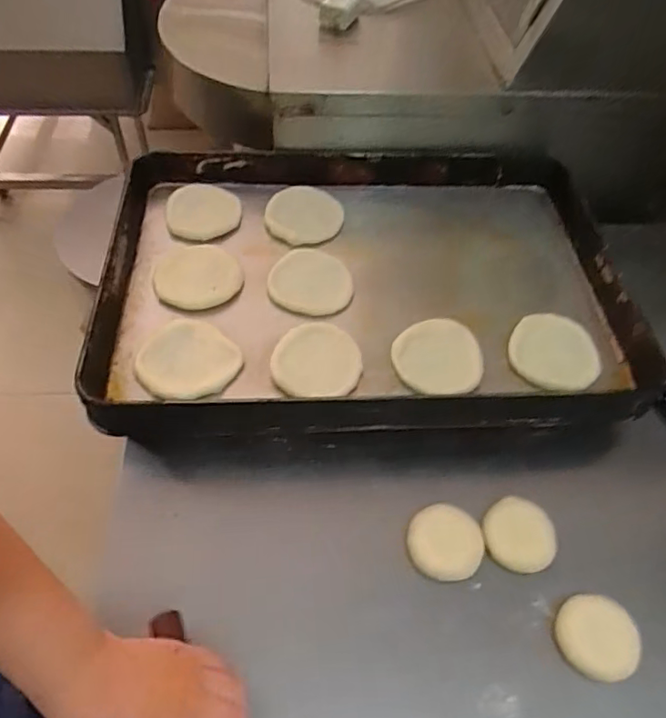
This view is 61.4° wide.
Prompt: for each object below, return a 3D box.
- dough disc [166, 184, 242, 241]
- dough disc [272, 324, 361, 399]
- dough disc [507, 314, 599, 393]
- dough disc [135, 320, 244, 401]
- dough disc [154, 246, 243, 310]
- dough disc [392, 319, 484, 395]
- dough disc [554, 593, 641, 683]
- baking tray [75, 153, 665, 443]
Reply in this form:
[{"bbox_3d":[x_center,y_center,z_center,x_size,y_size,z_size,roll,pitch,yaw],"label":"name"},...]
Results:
[{"bbox_3d":[-0.172,-0.196,0.743,0.095,0.010,0.098,2,53,-2],"label":"dough disc"},{"bbox_3d":[-0.015,0.002,0.603,0.086,0.018,0.087,2,53,-2],"label":"dough disc"},{"bbox_3d":[0.250,-0.011,0.627,0.097,0.008,0.093,2,53,-2],"label":"dough disc"},{"bbox_3d":[-0.158,0.000,0.596,0.097,0.017,0.091,2,53,-2],"label":"dough disc"},{"bbox_3d":[-0.161,-0.105,0.674,0.101,0.016,0.104,-7,54,-8],"label":"dough disc"},{"bbox_3d":[0.114,-0.003,0.614,0.091,0.020,0.091,2,53,-2],"label":"dough disc"},{"bbox_3d":[0.233,0.246,0.497,0.067,0.022,0.064,2,53,-2],"label":"dough disc"},{"bbox_3d":[0.051,-0.097,0.690,0.614,0.070,0.415,0,53,-3],"label":"baking tray"}]

